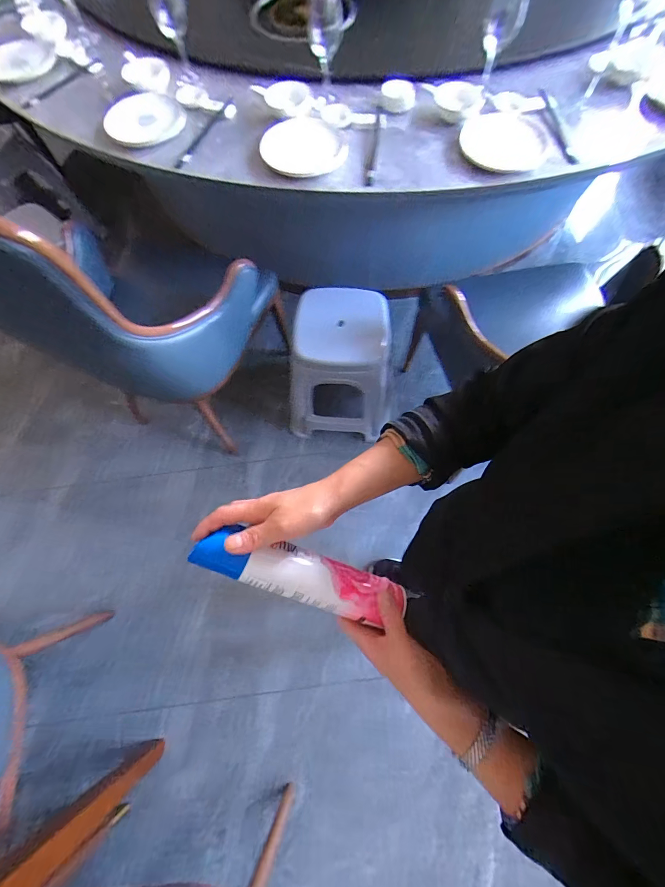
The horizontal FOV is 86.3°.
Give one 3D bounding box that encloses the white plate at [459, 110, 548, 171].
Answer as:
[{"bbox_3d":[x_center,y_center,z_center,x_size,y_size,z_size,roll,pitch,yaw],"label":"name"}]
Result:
[{"bbox_3d":[0.416,-0.741,0.870,0.195,0.023,0.167,-5,83,-2],"label":"white plate"}]

